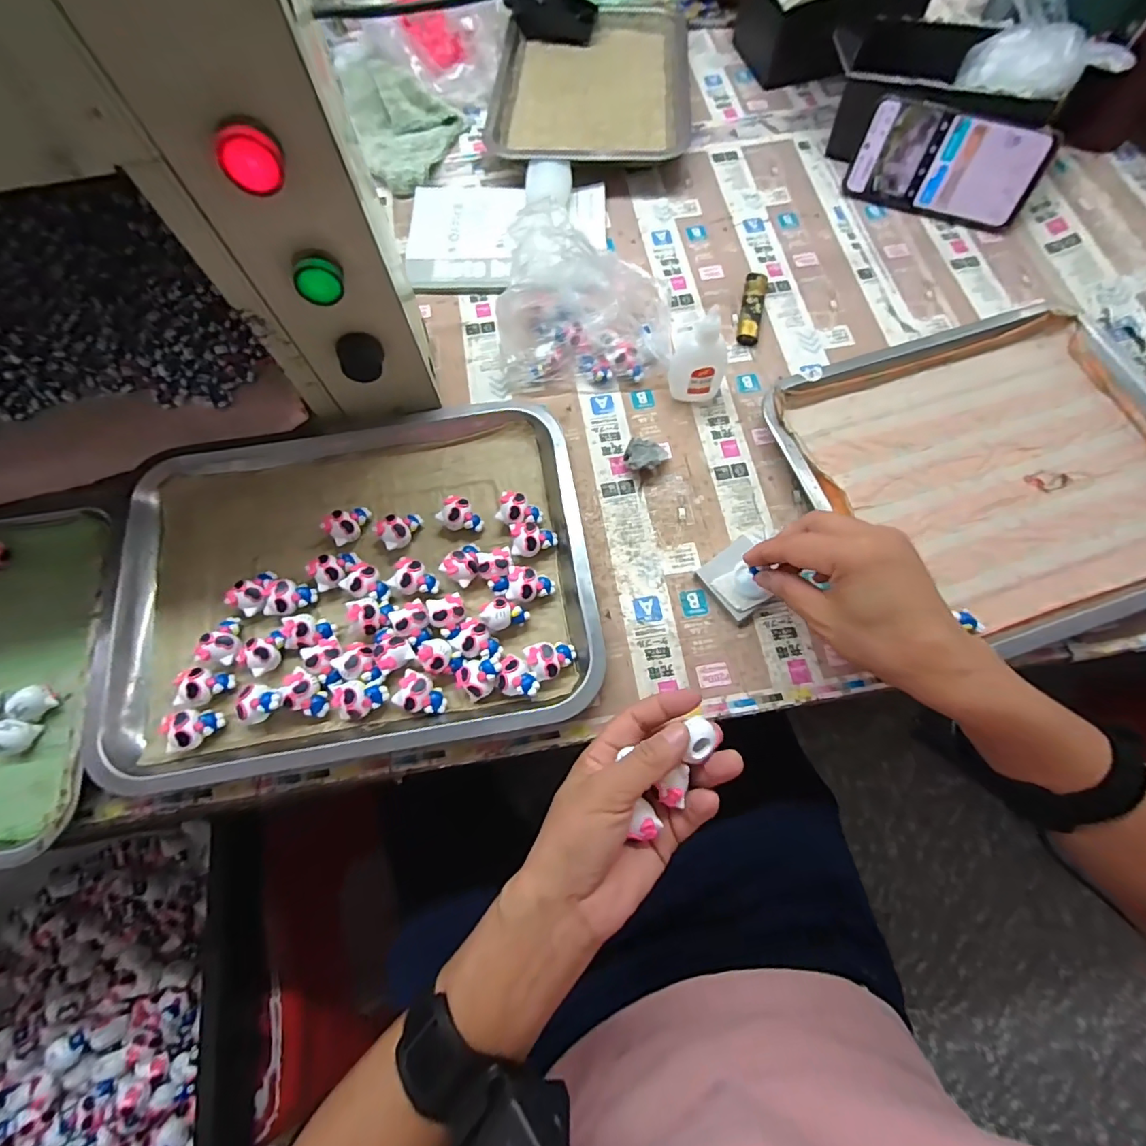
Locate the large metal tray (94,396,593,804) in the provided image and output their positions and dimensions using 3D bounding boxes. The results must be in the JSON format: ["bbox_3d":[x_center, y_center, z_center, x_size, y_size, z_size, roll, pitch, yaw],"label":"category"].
[{"bbox_3d":[-0.168,0.000,0.389,0.352,0.025,0.269,-10,71,-3],"label":"large metal tray"}]

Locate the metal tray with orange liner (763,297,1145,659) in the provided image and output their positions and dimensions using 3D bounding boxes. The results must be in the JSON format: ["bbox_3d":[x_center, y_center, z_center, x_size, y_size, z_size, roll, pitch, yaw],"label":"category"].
[{"bbox_3d":[0.348,-0.085,0.415,0.309,0.032,0.263,-17,72,-5],"label":"metal tray with orange liner"}]

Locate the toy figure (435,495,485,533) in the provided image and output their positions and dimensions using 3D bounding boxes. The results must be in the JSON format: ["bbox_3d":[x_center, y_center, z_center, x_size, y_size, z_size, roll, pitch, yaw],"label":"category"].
[{"bbox_3d":[-0.089,-0.044,0.404,0.036,0.020,0.025,36,75,12],"label":"toy figure"}]

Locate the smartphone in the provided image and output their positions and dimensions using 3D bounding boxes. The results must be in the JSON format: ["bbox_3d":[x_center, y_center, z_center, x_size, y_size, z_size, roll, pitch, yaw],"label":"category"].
[{"bbox_3d":[0.362,-0.398,0.499,0.163,0.079,0.012,23,45,10],"label":"smartphone"}]

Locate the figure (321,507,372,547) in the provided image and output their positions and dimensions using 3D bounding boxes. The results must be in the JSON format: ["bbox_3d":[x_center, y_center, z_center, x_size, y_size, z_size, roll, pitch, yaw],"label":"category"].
[{"bbox_3d":[-0.175,-0.037,0.403,0.034,0.022,0.025,-26,73,-8],"label":"figure"}]

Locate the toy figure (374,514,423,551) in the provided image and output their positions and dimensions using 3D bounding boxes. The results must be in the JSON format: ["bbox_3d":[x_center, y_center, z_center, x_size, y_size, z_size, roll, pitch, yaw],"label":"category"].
[{"bbox_3d":[-0.133,-0.033,0.400,0.033,0.021,0.023,-26,73,-8],"label":"toy figure"}]

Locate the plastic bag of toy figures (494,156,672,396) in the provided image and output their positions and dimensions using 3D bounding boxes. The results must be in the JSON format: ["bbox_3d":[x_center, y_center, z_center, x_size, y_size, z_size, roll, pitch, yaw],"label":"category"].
[{"bbox_3d":[0.013,-0.228,0.419,0.145,0.119,0.119,12,72,5],"label":"plastic bag of toy figures"}]

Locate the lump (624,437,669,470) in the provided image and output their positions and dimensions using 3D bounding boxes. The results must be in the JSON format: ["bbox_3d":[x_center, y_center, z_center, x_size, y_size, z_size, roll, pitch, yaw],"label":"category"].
[{"bbox_3d":[0.060,-0.095,0.423,0.033,0.020,0.028,15,72,6],"label":"lump"}]

